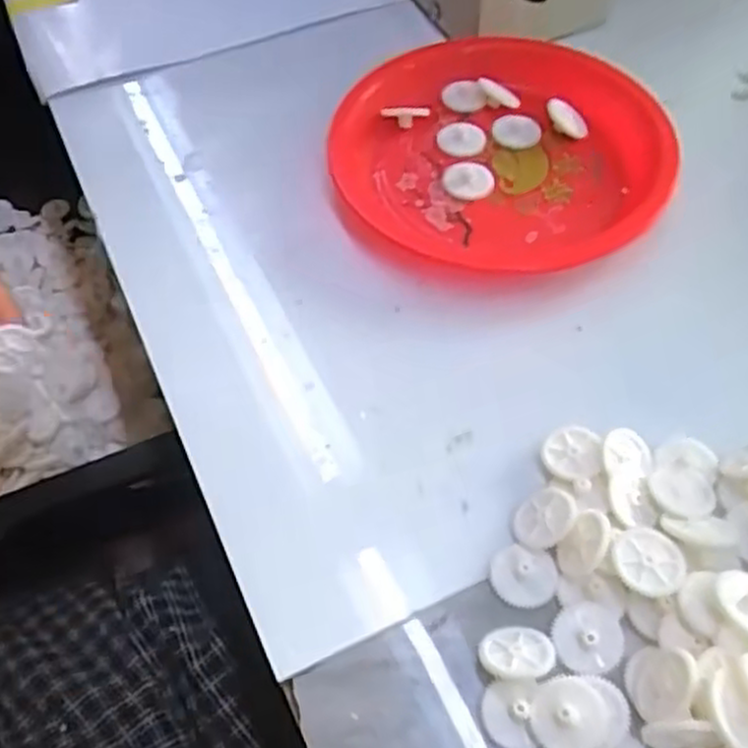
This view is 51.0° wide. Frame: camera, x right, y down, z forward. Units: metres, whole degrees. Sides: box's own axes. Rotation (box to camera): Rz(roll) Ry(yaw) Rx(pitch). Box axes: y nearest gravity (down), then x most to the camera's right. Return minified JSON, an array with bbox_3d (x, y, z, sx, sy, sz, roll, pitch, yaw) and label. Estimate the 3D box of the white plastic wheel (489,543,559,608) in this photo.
[{"bbox_3d":[0.048,0.066,0.255,0.022,0.004,0.019,22,61,17],"label":"white plastic wheel"}]

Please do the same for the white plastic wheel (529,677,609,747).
[{"bbox_3d":[0.056,0.100,0.227,0.021,0.006,0.020,-2,57,2],"label":"white plastic wheel"}]

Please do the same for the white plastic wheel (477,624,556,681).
[{"bbox_3d":[0.043,0.084,0.238,0.022,0.005,0.019,0,25,13],"label":"white plastic wheel"}]

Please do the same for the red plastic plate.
[{"bbox_3d":[0.056,-0.106,0.358,0.145,0.019,0.125,5,57,7],"label":"red plastic plate"}]

